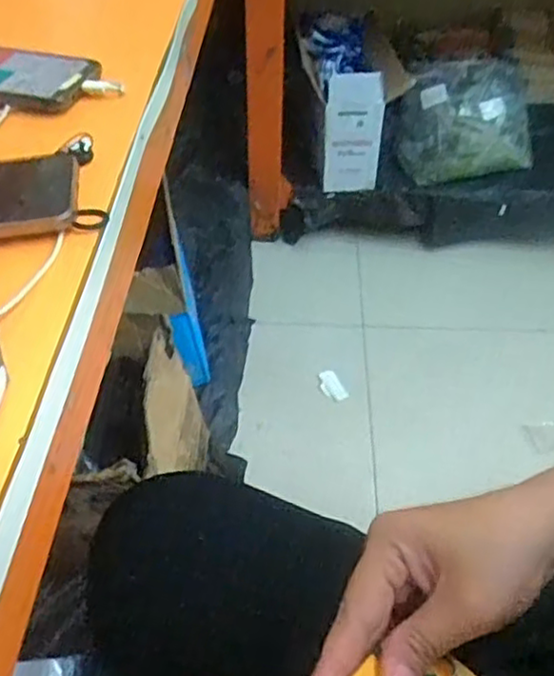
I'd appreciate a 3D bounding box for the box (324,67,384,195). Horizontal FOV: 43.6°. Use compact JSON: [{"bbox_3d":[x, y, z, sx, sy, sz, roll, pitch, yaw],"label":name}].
[{"bbox_3d":[0.166,-0.446,1.516,0.125,0.301,0.049,15,54,12],"label":"box"}]

